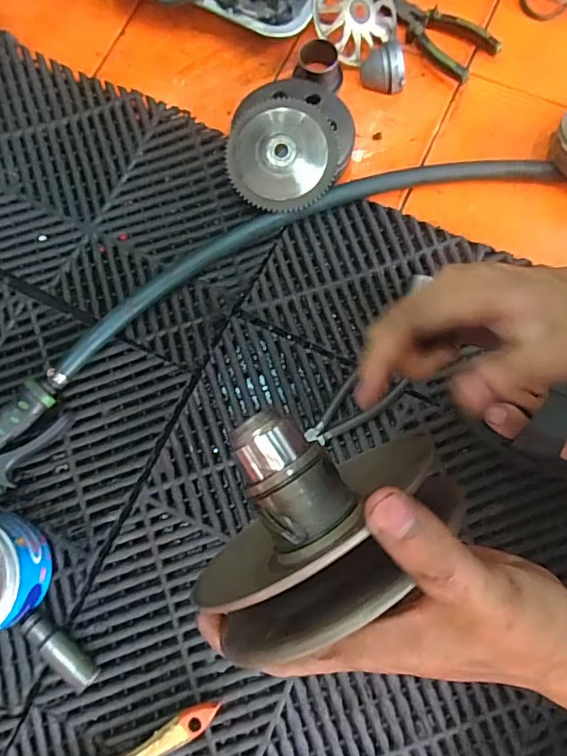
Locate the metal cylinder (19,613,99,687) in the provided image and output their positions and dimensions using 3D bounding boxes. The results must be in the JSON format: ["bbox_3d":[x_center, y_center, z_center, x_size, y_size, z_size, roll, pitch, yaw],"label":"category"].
[{"bbox_3d":[-0.201,0.246,0.469,0.080,0.025,0.021,38,80,9],"label":"metal cylinder"}]

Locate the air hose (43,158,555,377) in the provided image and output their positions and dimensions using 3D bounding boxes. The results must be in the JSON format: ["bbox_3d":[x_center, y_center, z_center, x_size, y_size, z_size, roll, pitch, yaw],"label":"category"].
[{"bbox_3d":[0.017,-0.153,0.554,0.557,0.027,0.093,-23,77,-4],"label":"air hose"}]

